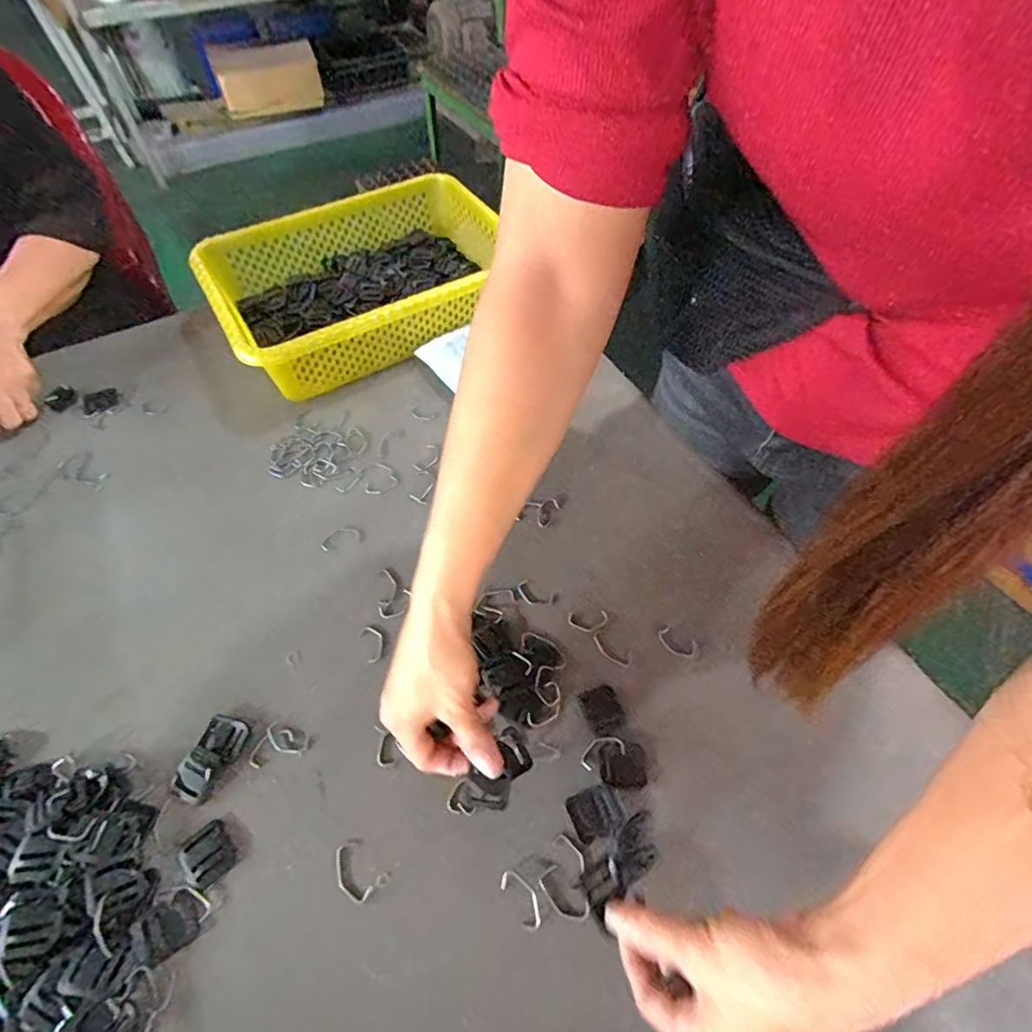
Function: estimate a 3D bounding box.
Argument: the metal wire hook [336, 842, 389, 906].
[{"bbox_3d":[-0.108,0.241,0.361,0.041,0.004,0.024,32,62,20],"label":"metal wire hook"}]

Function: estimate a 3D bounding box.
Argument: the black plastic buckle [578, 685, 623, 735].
[{"bbox_3d":[0.068,0.151,0.419,0.028,0.004,0.033,-16,57,-10],"label":"black plastic buckle"}]

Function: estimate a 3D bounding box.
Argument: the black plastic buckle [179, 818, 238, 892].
[{"bbox_3d":[-0.211,0.232,0.367,0.034,0.004,0.029,39,65,24],"label":"black plastic buckle"}]

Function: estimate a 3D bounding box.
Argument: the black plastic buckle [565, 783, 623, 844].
[{"bbox_3d":[0.056,0.208,0.378,0.036,0.004,0.030,-18,58,-11],"label":"black plastic buckle"}]

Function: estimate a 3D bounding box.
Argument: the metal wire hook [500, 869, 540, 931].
[{"bbox_3d":[0.004,0.252,0.354,0.017,0.004,0.036,-30,61,-18],"label":"metal wire hook"}]

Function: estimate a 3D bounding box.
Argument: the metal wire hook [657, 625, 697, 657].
[{"bbox_3d":[0.134,0.105,0.447,0.032,0.004,0.019,30,61,19],"label":"metal wire hook"}]

